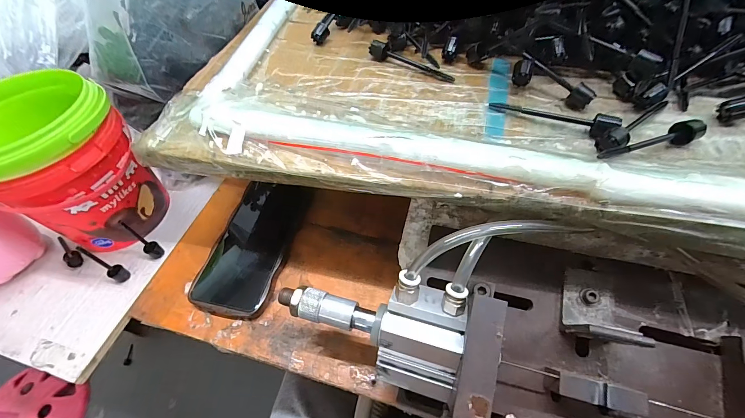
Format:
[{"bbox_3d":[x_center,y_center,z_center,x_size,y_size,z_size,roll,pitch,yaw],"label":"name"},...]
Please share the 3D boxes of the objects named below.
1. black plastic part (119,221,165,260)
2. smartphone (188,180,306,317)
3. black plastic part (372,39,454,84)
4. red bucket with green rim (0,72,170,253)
[{"bbox_3d":[-0.244,0.034,0.347,0.014,0.057,0.015,24,59,21],"label":"black plastic part"},{"bbox_3d":[-0.129,0.032,0.355,0.076,0.015,0.157,6,55,10],"label":"smartphone"},{"bbox_3d":[0.037,-0.138,0.300,0.086,0.015,0.016,26,60,22],"label":"black plastic part"},{"bbox_3d":[-0.308,-0.039,0.341,0.122,0.148,0.122,24,59,21],"label":"red bucket with green rim"}]

